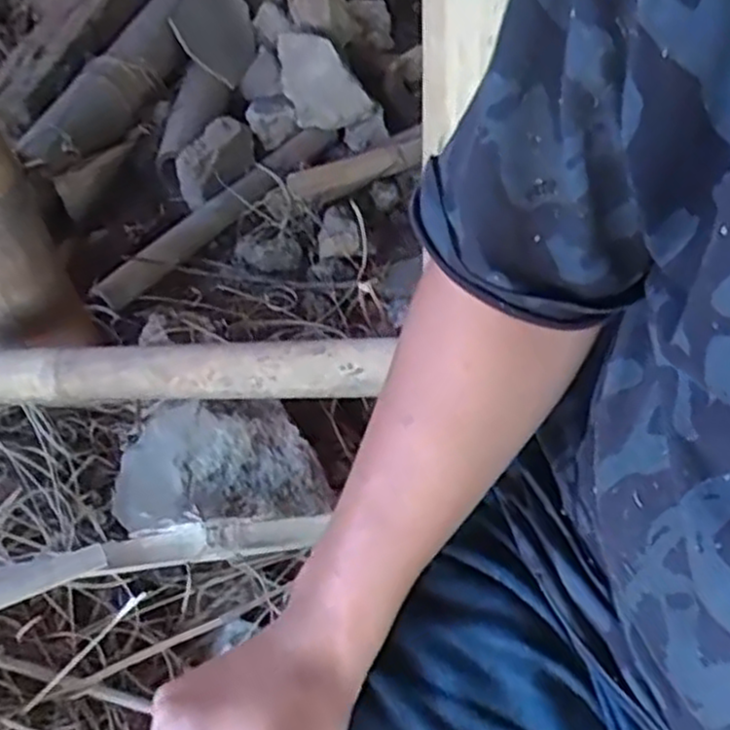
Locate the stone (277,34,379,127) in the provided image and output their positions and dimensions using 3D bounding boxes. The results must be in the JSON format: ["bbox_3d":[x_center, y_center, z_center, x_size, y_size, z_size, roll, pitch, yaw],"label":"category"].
[{"bbox_3d":[-0.059,-0.384,1.050,0.098,0.083,0.126,-17,47,-12],"label":"stone"}]

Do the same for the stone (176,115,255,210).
[{"bbox_3d":[-0.184,-0.255,0.967,0.030,0.083,0.120,24,52,25],"label":"stone"}]

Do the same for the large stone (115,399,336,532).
[{"bbox_3d":[-0.127,0.094,0.650,0.163,0.089,0.128,-22,48,-16],"label":"large stone"}]

